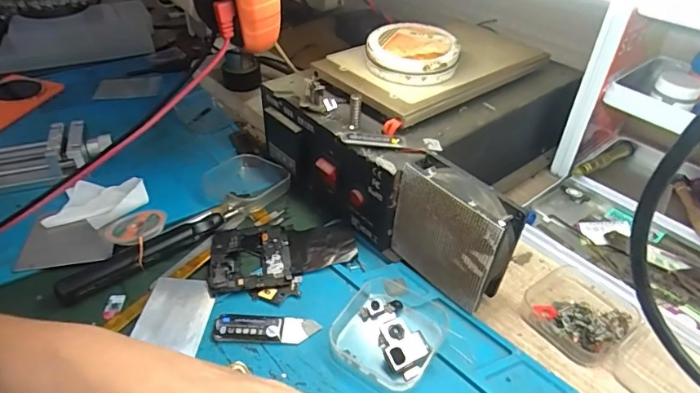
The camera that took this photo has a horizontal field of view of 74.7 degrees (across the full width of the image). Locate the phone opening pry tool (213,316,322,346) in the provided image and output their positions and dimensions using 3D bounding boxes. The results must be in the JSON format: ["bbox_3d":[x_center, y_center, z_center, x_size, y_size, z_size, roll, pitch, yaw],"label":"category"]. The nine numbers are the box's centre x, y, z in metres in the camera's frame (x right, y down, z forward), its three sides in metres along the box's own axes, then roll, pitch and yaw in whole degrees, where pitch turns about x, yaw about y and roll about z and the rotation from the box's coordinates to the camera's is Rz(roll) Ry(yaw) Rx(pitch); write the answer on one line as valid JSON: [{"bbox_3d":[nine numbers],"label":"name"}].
[{"bbox_3d":[-0.054,0.087,0.302,0.067,0.005,0.020,0,39,-2],"label":"phone opening pry tool"}]

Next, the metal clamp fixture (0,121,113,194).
[{"bbox_3d":[-0.293,-0.035,0.418,0.138,0.030,0.062,-10,40,-14],"label":"metal clamp fixture"}]

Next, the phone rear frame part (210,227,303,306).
[{"bbox_3d":[-0.074,0.049,0.347,0.061,0.004,0.077,-8,40,-12],"label":"phone rear frame part"}]

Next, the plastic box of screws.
[{"bbox_3d":[0.162,0.079,0.321,0.069,0.022,0.065,-22,44,-26],"label":"plastic box of screws"}]

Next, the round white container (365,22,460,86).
[{"bbox_3d":[0.051,-0.115,0.375,0.071,0.030,0.064,8,39,8],"label":"round white container"}]

